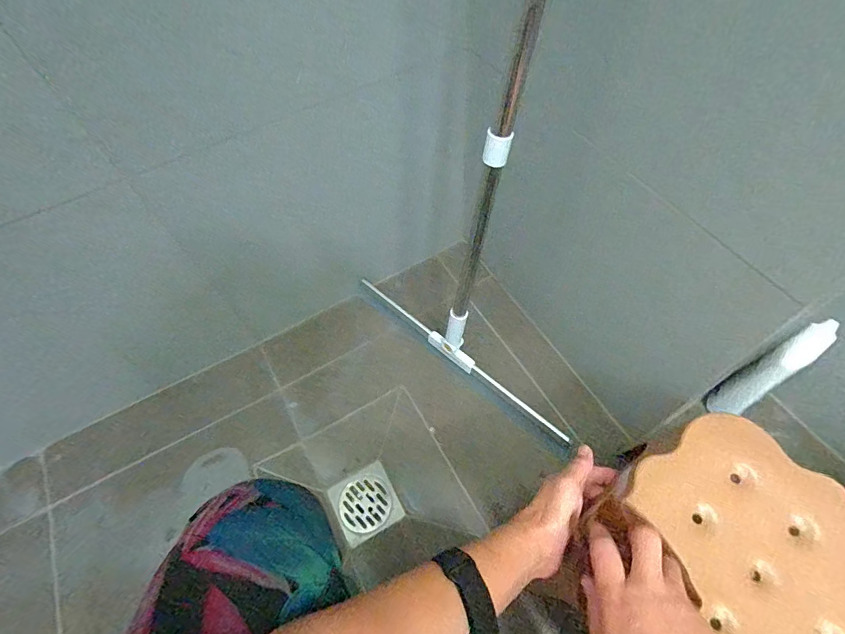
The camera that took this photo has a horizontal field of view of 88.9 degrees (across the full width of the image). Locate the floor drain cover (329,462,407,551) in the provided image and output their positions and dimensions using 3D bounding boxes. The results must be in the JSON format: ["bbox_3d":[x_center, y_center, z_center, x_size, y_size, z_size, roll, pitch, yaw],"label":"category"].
[{"bbox_3d":[-0.093,0.299,0.697,0.098,0.014,0.098,-28,57,-13],"label":"floor drain cover"}]

